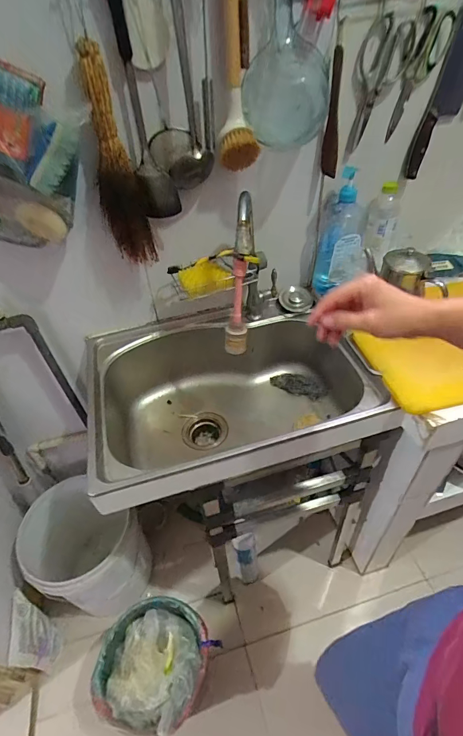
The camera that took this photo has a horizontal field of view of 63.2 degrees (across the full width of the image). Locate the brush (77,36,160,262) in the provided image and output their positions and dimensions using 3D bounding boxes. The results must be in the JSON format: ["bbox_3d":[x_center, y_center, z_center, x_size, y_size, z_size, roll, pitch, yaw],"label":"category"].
[{"bbox_3d":[-0.198,-0.337,0.646,0.077,0.324,0.059,-10,45,-5],"label":"brush"}]

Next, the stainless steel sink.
[{"bbox_3d":[-0.015,0.071,0.856,0.538,0.213,0.426,-15,45,-9],"label":"stainless steel sink"}]

